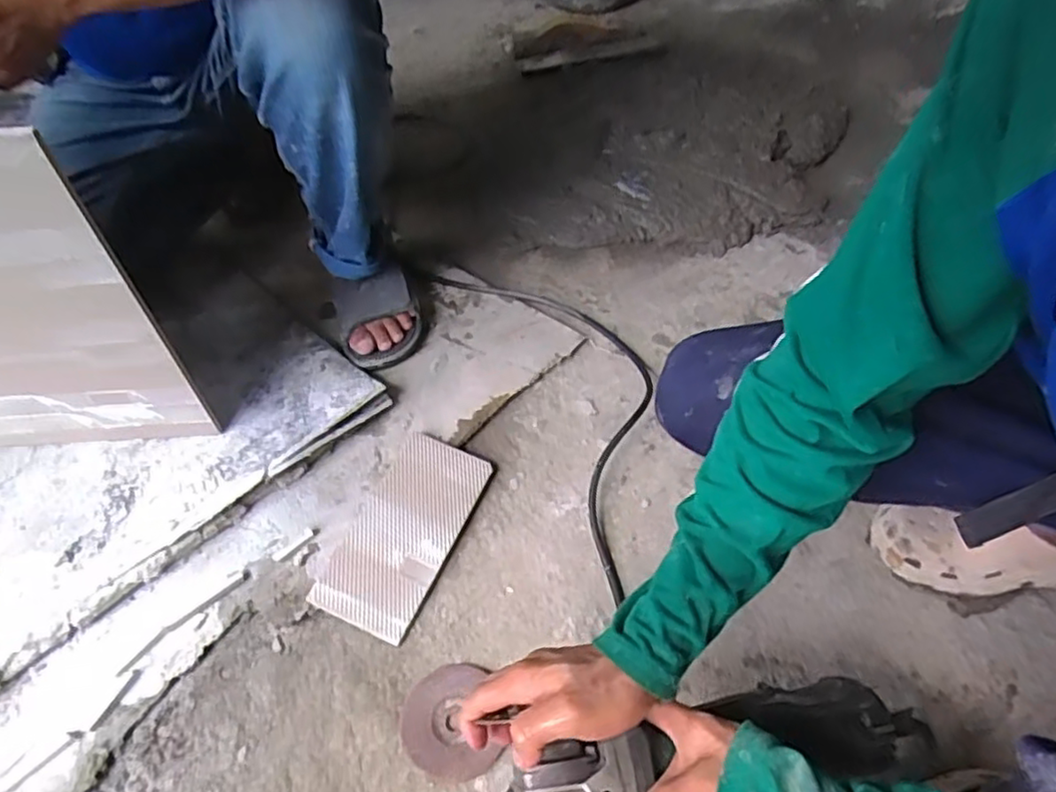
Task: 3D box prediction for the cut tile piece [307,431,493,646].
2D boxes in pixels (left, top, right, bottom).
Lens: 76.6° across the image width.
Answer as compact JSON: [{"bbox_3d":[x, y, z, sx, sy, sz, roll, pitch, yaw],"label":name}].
[{"bbox_3d":[-0.133,0.144,0.729,0.111,0.019,0.219,18,55,16],"label":"cut tile piece"}]

